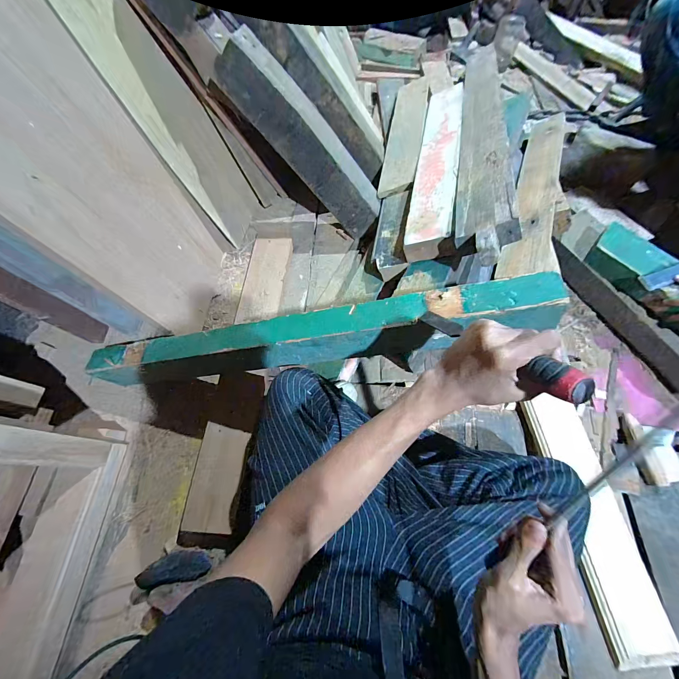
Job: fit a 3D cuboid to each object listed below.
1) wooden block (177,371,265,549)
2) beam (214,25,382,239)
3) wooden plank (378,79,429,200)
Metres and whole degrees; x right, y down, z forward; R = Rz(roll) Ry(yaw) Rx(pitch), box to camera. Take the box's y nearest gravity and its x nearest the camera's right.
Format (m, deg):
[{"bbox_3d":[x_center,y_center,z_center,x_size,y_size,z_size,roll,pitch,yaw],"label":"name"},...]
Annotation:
[{"bbox_3d":[-0.245,0.236,0.648,0.128,0.054,0.339,2,65,4],"label":"wooden block"},{"bbox_3d":[-0.070,-0.482,0.771,0.115,0.492,0.100,-3,55,49],"label":"beam"},{"bbox_3d":[0.216,-0.681,0.973,0.115,0.023,0.668,-4,56,29],"label":"wooden plank"}]

